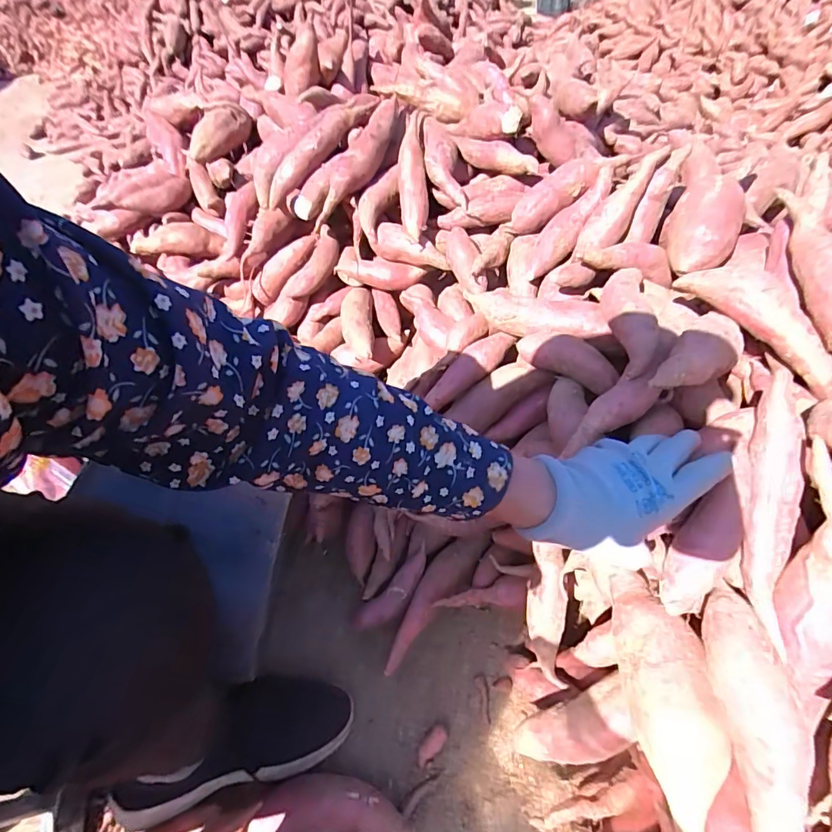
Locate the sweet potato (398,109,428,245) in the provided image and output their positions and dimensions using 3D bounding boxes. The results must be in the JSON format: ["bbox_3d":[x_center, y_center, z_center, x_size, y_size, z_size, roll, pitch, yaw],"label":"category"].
[{"bbox_3d":[-0.004,-0.313,0.632,0.037,0.166,0.027,0,3,7],"label":"sweet potato"}]

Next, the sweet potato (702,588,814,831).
[{"bbox_3d":[0.226,0.203,0.314,0.039,0.048,0.159,-5,76,2],"label":"sweet potato"}]

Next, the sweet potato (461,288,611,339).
[{"bbox_3d":[0.125,-0.105,0.505,0.145,0.036,0.037,11,50,17],"label":"sweet potato"}]

